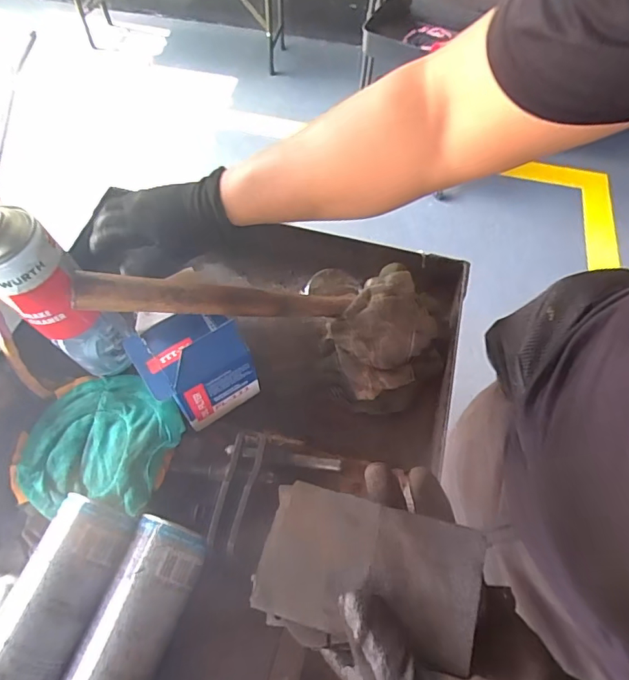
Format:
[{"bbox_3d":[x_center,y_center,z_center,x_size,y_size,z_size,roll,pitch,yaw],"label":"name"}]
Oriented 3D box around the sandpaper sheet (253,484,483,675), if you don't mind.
[{"bbox_3d":[0.028,0.124,0.261,0.115,0.008,0.068,10,66,13],"label":"sandpaper sheet"}]

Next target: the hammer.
[{"bbox_3d":[-0.033,-0.024,0.469,0.361,0.083,0.145,8,57,-26],"label":"hammer"}]

